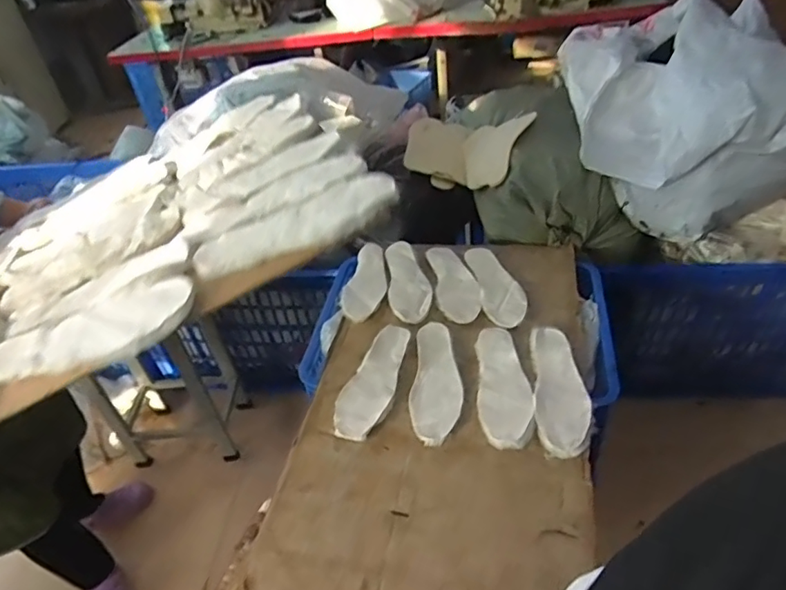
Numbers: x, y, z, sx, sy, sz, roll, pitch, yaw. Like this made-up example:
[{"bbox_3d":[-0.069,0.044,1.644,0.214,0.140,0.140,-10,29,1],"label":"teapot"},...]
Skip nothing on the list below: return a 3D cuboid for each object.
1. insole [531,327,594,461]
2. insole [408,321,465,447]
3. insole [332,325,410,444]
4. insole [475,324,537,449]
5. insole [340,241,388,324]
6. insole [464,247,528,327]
[{"bbox_3d":[0.295,0.157,0.954,0.094,0.016,0.278,2,40,11],"label":"insole"},{"bbox_3d":[0.082,0.149,1.000,0.092,0.015,0.279,1,40,10],"label":"insole"},{"bbox_3d":[-0.029,0.155,1.009,0.093,0.014,0.262,12,43,22],"label":"insole"},{"bbox_3d":[0.197,0.153,0.973,0.090,0.019,0.265,-1,40,8],"label":"insole"},{"bbox_3d":[-0.056,-0.044,1.254,0.089,0.018,0.278,3,40,12],"label":"insole"},{"bbox_3d":[0.226,-0.030,1.188,0.092,0.011,0.273,-9,39,-2],"label":"insole"}]

